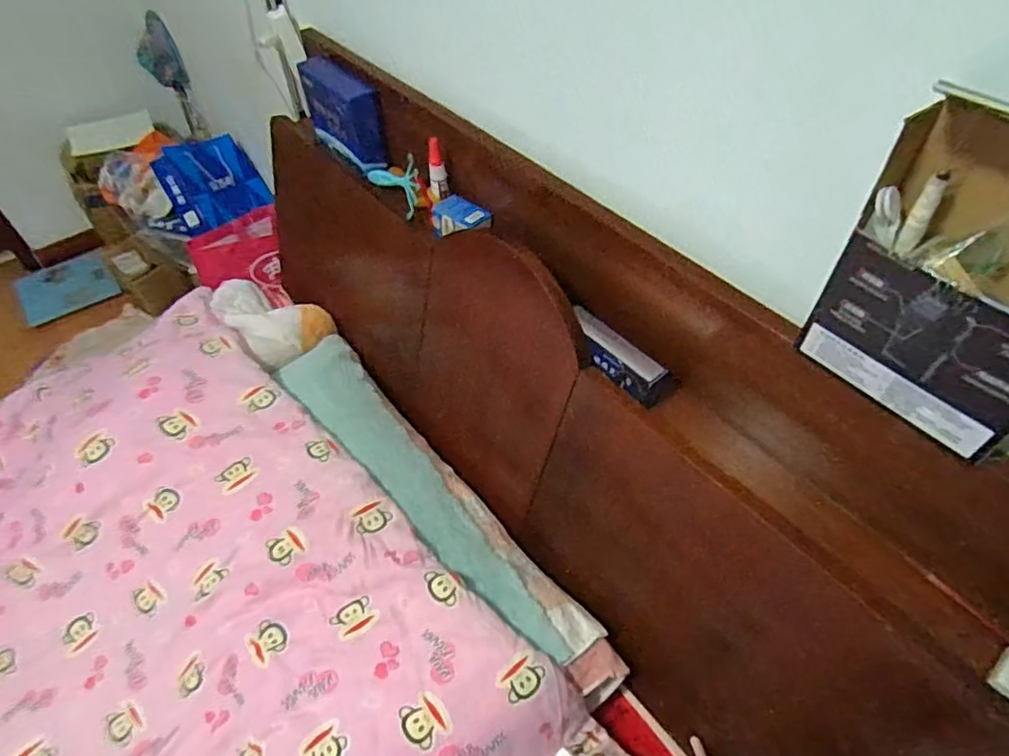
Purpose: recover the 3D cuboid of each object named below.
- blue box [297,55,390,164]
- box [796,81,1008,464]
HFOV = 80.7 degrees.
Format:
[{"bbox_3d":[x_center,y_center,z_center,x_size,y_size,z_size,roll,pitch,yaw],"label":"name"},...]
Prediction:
[{"bbox_3d":[-0.275,-0.458,1.022,0.051,0.120,0.206,-34,57,-24],"label":"blue box"},{"bbox_3d":[0.336,-0.069,0.429,0.066,0.226,0.176,-30,56,-22],"label":"box"}]

